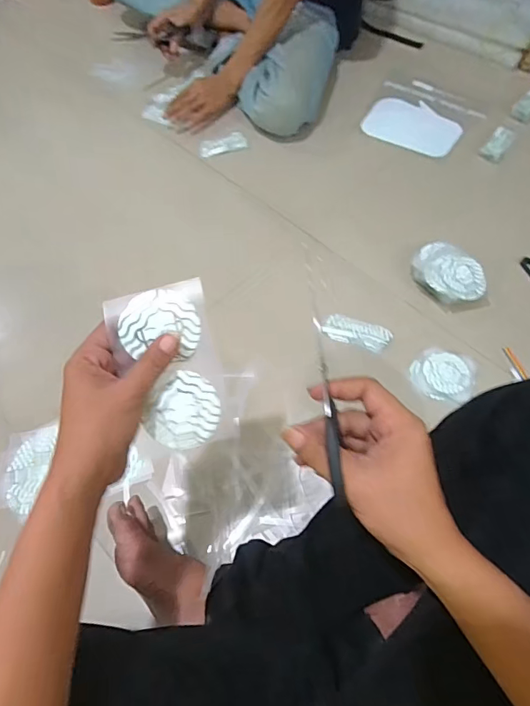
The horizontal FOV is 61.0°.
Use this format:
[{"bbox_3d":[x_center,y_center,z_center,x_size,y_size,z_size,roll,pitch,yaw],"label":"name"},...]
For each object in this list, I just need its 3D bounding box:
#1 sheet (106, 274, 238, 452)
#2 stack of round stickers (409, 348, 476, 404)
[{"bbox_3d":[-0.082,0.014,0.392,0.084,0.008,0.139,-13,91,-3],"label":"sheet"},{"bbox_3d":[0.279,0.035,0.711,0.093,0.023,0.086,22,64,14],"label":"stack of round stickers"}]

